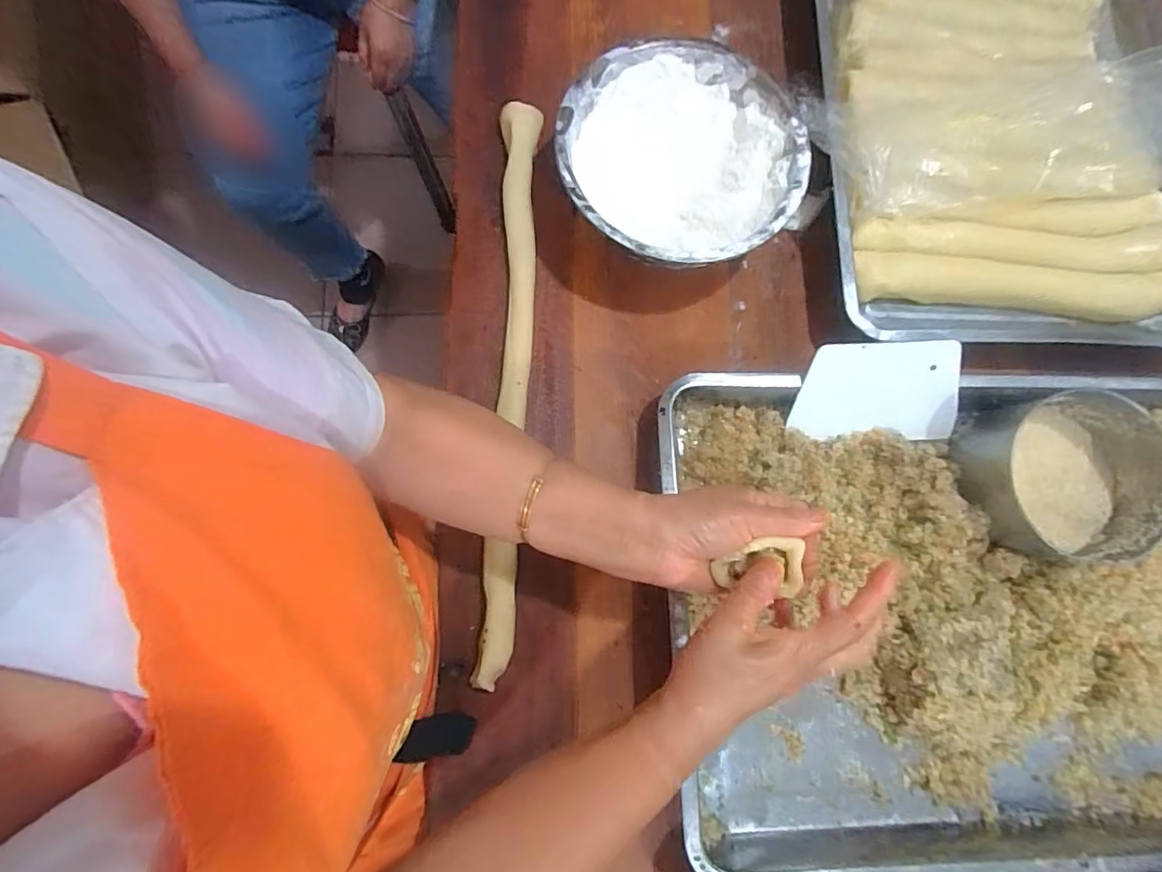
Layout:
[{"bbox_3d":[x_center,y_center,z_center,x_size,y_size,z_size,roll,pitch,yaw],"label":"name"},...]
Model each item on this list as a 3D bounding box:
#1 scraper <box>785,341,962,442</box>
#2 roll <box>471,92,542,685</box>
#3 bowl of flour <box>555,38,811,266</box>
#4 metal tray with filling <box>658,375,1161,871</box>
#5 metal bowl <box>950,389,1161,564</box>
[{"bbox_3d":[0.266,-0.039,0.479,0.143,0.007,0.093,-2,119,4],"label":"scraper"},{"bbox_3d":[-0.067,-0.063,0.495,0.035,0.028,0.540,2,78,0],"label":"roll"},{"bbox_3d":[0.091,-0.254,0.514,0.218,0.077,0.218,1,79,-3],"label":"bowl of flour"},{"bbox_3d":[0.372,0.139,0.449,0.606,0.053,0.398,1,79,-3],"label":"metal tray with filling"},{"bbox_3d":[0.406,0.033,0.457,0.135,0.069,0.132,0,78,-1],"label":"metal bowl"}]

